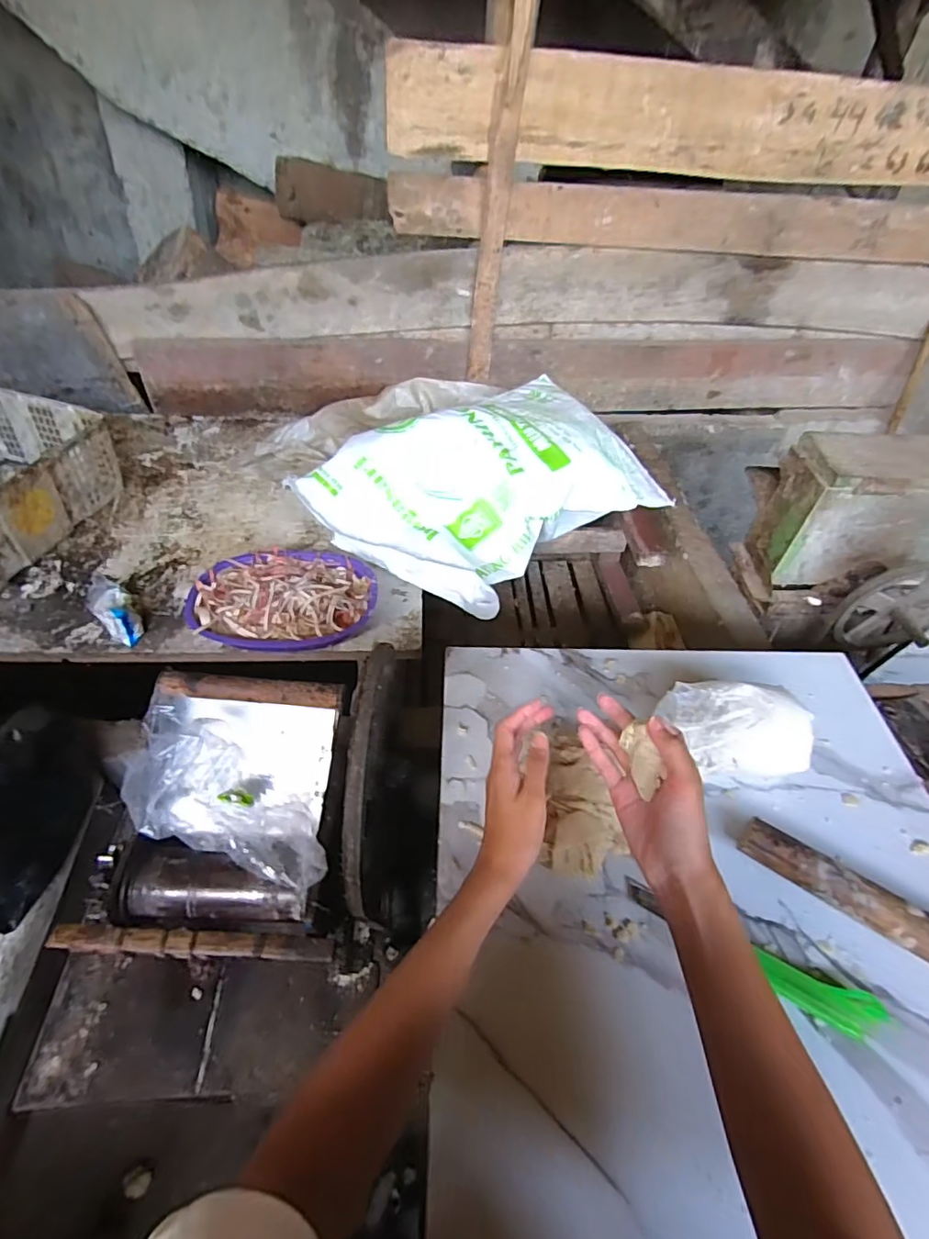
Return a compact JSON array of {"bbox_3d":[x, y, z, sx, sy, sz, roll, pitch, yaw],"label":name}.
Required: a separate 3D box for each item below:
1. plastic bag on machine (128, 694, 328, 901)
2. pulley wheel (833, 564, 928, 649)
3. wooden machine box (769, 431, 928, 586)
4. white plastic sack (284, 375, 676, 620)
[{"bbox_3d":[-0.208,0.154,0.493,0.210,0.060,0.128,39,53,2],"label":"plastic bag on machine"},{"bbox_3d":[0.740,-0.002,0.909,0.196,0.194,0.084,34,31,-31],"label":"pulley wheel"},{"bbox_3d":[0.730,-0.189,0.958,0.346,0.230,0.138,2,48,-4],"label":"wooden machine box"},{"bbox_3d":[0.070,-0.277,1.080,0.669,0.187,0.403,-31,58,-28],"label":"white plastic sack"}]

